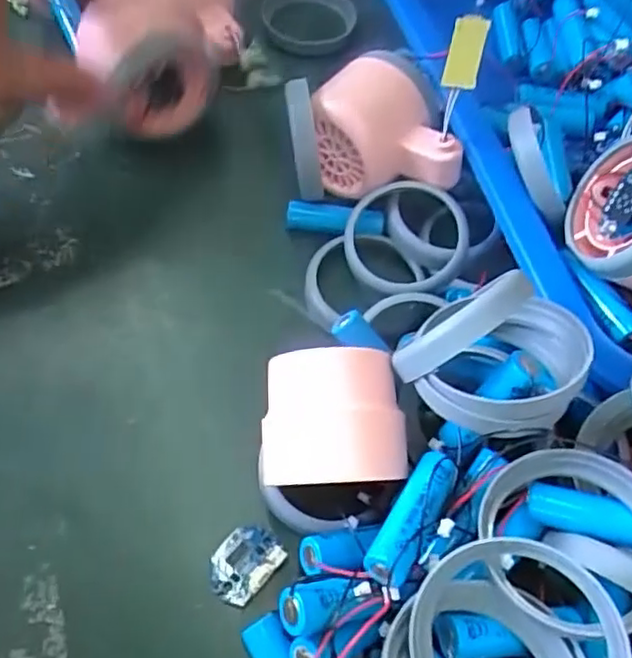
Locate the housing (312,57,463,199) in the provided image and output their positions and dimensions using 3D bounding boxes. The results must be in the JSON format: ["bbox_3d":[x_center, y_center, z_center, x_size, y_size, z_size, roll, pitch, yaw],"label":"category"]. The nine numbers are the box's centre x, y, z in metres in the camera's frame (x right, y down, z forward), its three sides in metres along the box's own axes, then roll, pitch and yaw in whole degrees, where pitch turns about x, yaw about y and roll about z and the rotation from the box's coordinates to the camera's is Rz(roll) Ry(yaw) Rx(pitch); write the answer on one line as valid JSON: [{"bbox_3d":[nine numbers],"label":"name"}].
[{"bbox_3d":[0.032,-0.094,0.313,0.083,0.047,0.057,30,63,12],"label":"housing"}]

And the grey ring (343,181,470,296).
[{"bbox_3d":[0.041,-0.042,0.303,0.057,0.016,0.057,-5,68,12],"label":"grey ring"}]

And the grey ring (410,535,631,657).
[{"bbox_3d":[0.057,0.092,0.184,0.060,0.008,0.058,-6,73,21],"label":"grey ring"}]

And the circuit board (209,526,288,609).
[{"bbox_3d":[-0.028,0.089,0.244,0.022,0.008,0.028,38,65,16],"label":"circuit board"}]

